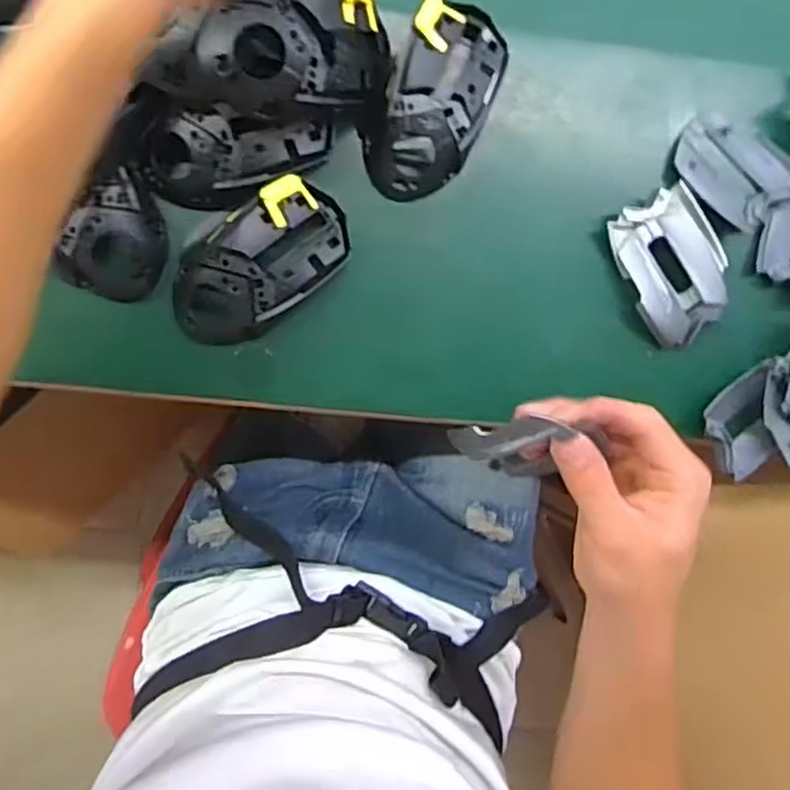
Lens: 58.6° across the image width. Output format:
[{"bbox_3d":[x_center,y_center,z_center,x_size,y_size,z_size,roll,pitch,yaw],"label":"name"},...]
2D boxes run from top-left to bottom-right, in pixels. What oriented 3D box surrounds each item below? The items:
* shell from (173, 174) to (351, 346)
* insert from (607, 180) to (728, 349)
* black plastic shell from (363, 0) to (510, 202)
[{"bbox_3d":[-0.083,-0.081,0.433,0.115,0.034,0.064,-37,96,-3],"label":"shell"},{"bbox_3d":[0.182,-0.083,0.467,0.065,0.023,0.095,-24,95,-4],"label":"insert"},{"bbox_3d":[0.026,-0.179,0.433,0.062,0.029,0.118,25,91,-7],"label":"black plastic shell"}]

